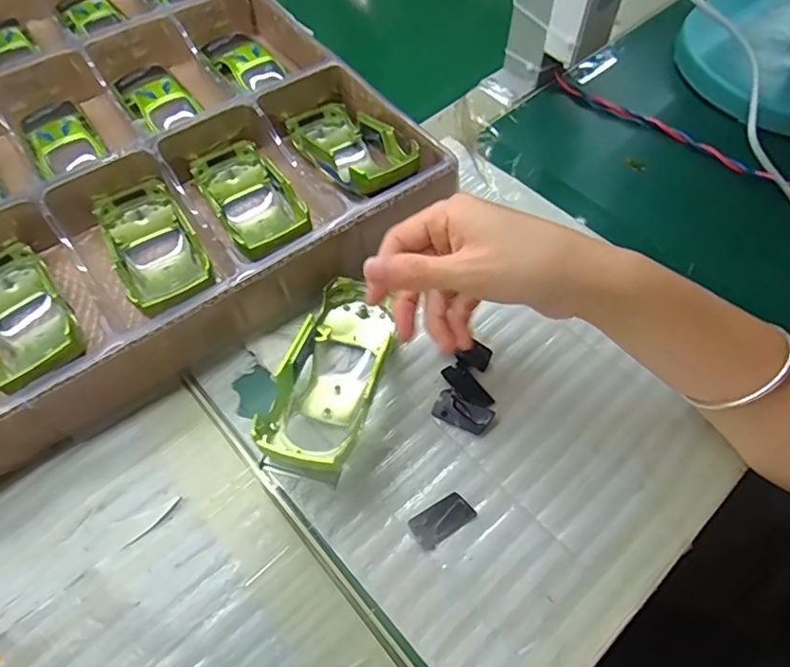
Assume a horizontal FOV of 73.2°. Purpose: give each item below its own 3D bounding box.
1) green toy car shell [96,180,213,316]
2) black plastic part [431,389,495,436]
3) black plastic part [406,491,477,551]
[{"bbox_3d":[-0.159,-0.053,0.360,0.052,0.034,0.132,-28,49,-14],"label":"green toy car shell"},{"bbox_3d":[0.040,0.047,0.315,0.033,0.006,0.019,23,63,14],"label":"black plastic part"},{"bbox_3d":[0.025,0.100,0.286,0.034,0.004,0.018,-31,64,-16],"label":"black plastic part"}]

